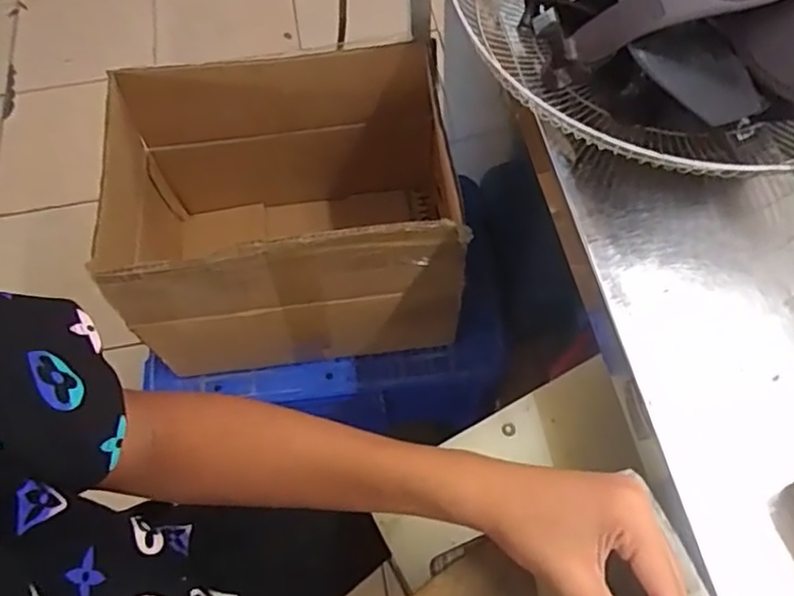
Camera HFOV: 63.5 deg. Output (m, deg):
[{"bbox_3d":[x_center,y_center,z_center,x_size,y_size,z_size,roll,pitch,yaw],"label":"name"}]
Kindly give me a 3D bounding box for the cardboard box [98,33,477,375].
[{"bbox_3d":[-0.166,-0.108,0.946,0.478,0.344,0.314,-6,64,-1],"label":"cardboard box"}]

